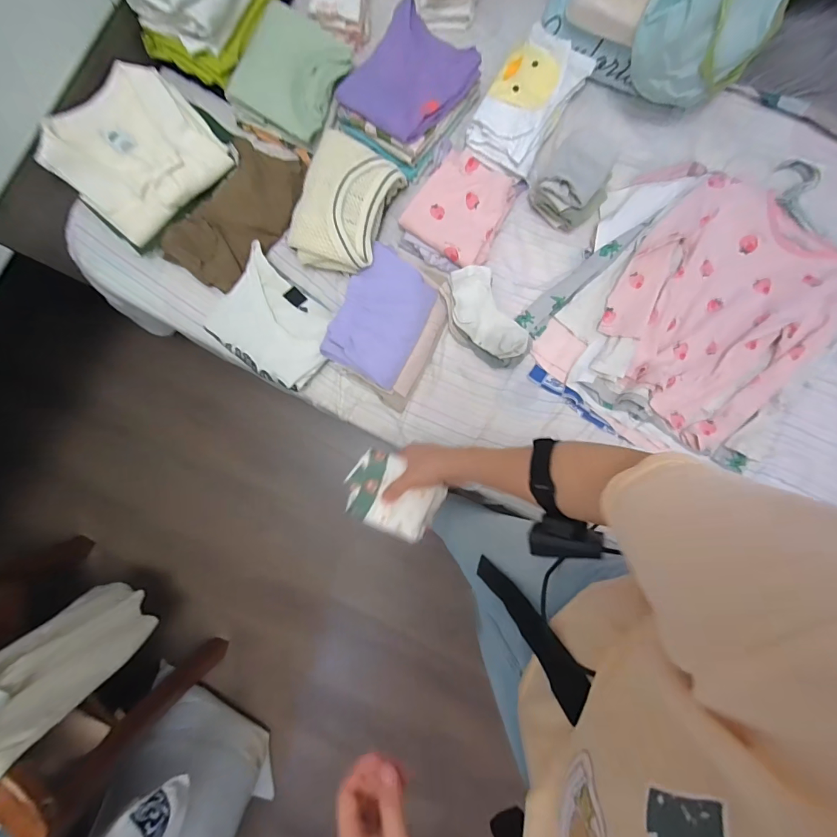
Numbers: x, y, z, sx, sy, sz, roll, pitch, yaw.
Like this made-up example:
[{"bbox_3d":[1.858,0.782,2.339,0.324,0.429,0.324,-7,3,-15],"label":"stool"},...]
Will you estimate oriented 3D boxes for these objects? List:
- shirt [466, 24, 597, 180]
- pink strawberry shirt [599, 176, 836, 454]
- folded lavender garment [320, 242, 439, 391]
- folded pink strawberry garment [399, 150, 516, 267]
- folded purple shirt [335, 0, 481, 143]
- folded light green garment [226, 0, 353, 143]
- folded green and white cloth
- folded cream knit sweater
[{"bbox_3d":[0.187,-0.549,0.706,0.134,0.041,0.234,31,88,0],"label":"shirt"},{"bbox_3d":[0.528,-0.195,0.725,0.401,0.073,0.351,-43,89,-2],"label":"pink strawberry shirt"},{"bbox_3d":[-0.065,-0.176,0.725,0.148,0.053,0.210,28,88,0],"label":"folded lavender garment"},{"bbox_3d":[0.077,-0.373,0.728,0.150,0.026,0.173,36,88,0],"label":"folded pink strawberry garment"},{"bbox_3d":[-0.021,-0.582,0.706,0.172,0.036,0.203,41,88,1],"label":"folded purple shirt"},{"bbox_3d":[-0.215,-0.584,0.702,0.153,0.022,0.174,26,88,0],"label":"folded light green garment"},{"bbox_3d":[-0.034,0.103,0.546,0.121,0.026,0.091,31,88,0],"label":"folded green and white cloth"},{"bbox_3d":[-0.128,-0.358,0.705,0.152,0.047,0.210,22,88,0],"label":"folded cream knit sweater"}]

